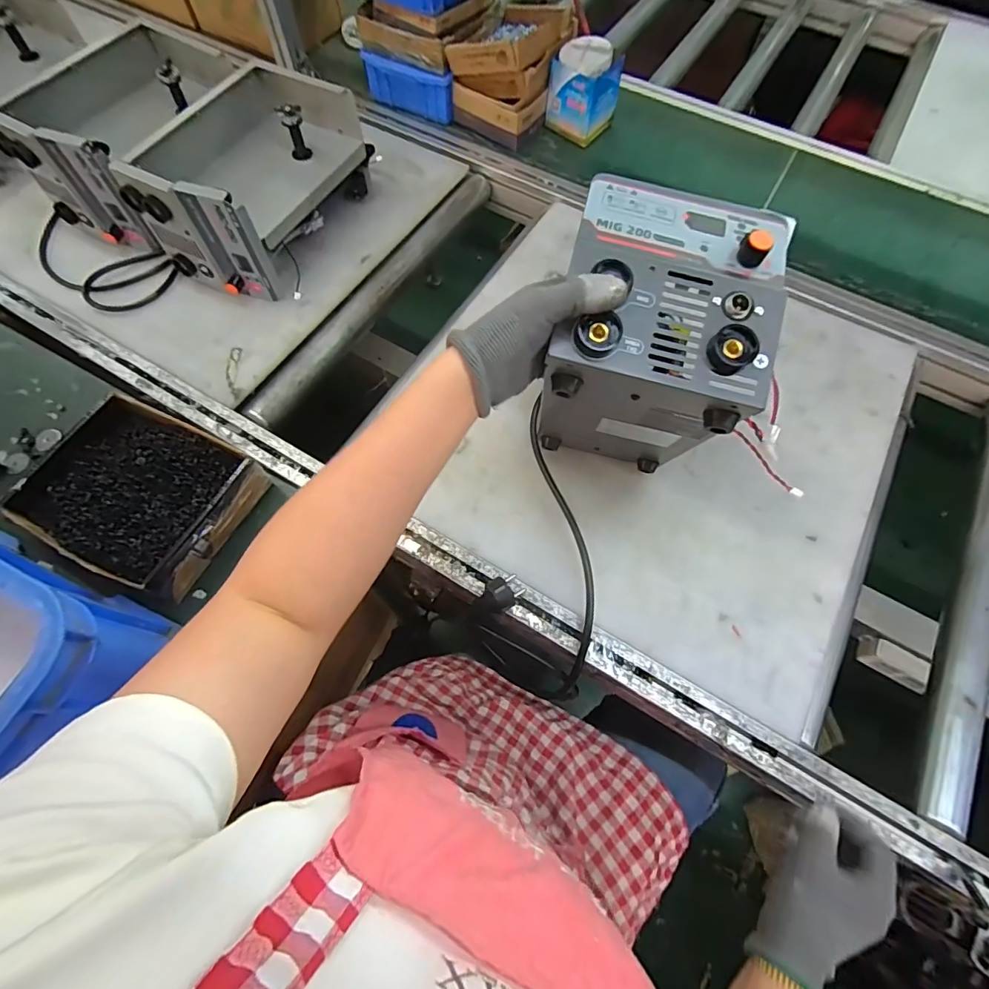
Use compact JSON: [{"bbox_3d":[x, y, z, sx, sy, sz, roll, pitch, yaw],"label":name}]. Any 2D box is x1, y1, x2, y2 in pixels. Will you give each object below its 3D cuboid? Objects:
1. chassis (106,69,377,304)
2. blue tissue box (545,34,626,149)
[{"bbox_3d":[-0.337,-0.447,0.690,0.186,0.152,0.303,27,69,10],"label":"chassis"},{"bbox_3d":[0.153,-0.689,0.825,0.095,0.118,0.091,37,71,14],"label":"blue tissue box"}]

